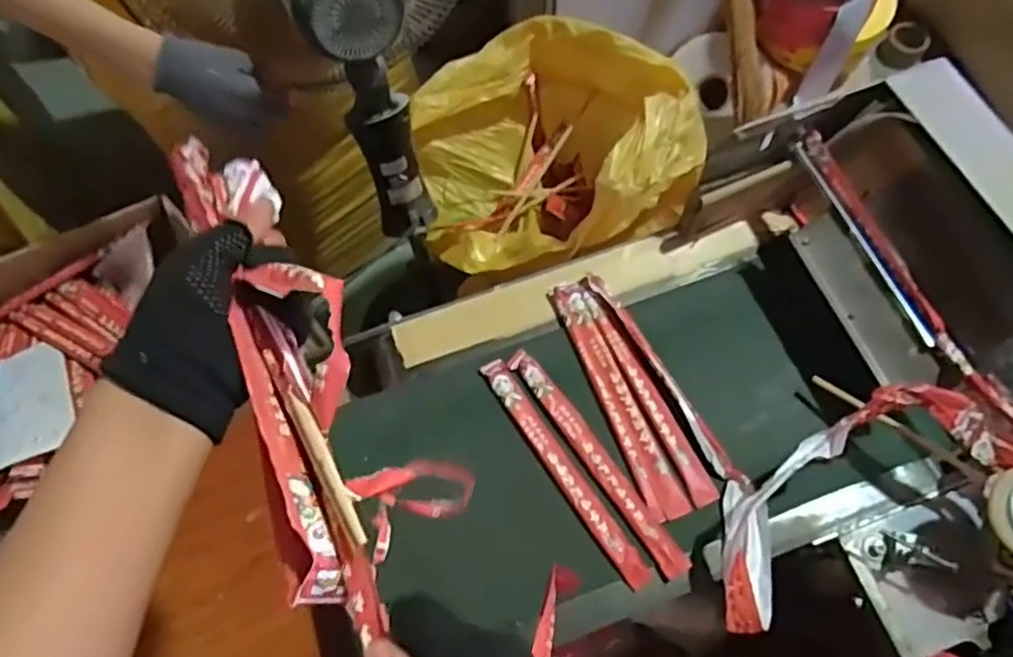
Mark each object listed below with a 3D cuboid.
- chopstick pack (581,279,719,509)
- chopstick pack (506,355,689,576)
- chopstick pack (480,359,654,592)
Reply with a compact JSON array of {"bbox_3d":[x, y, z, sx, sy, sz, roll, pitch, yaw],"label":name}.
[{"bbox_3d":[0.161,0.071,0.827,0.030,0.004,0.297,-24,69,-8],"label":"chopstick pack"},{"bbox_3d":[0.102,0.147,0.790,0.033,0.008,0.302,-33,71,-11],"label":"chopstick pack"},{"bbox_3d":[0.063,0.158,0.786,0.032,0.012,0.296,-32,71,-11],"label":"chopstick pack"}]

